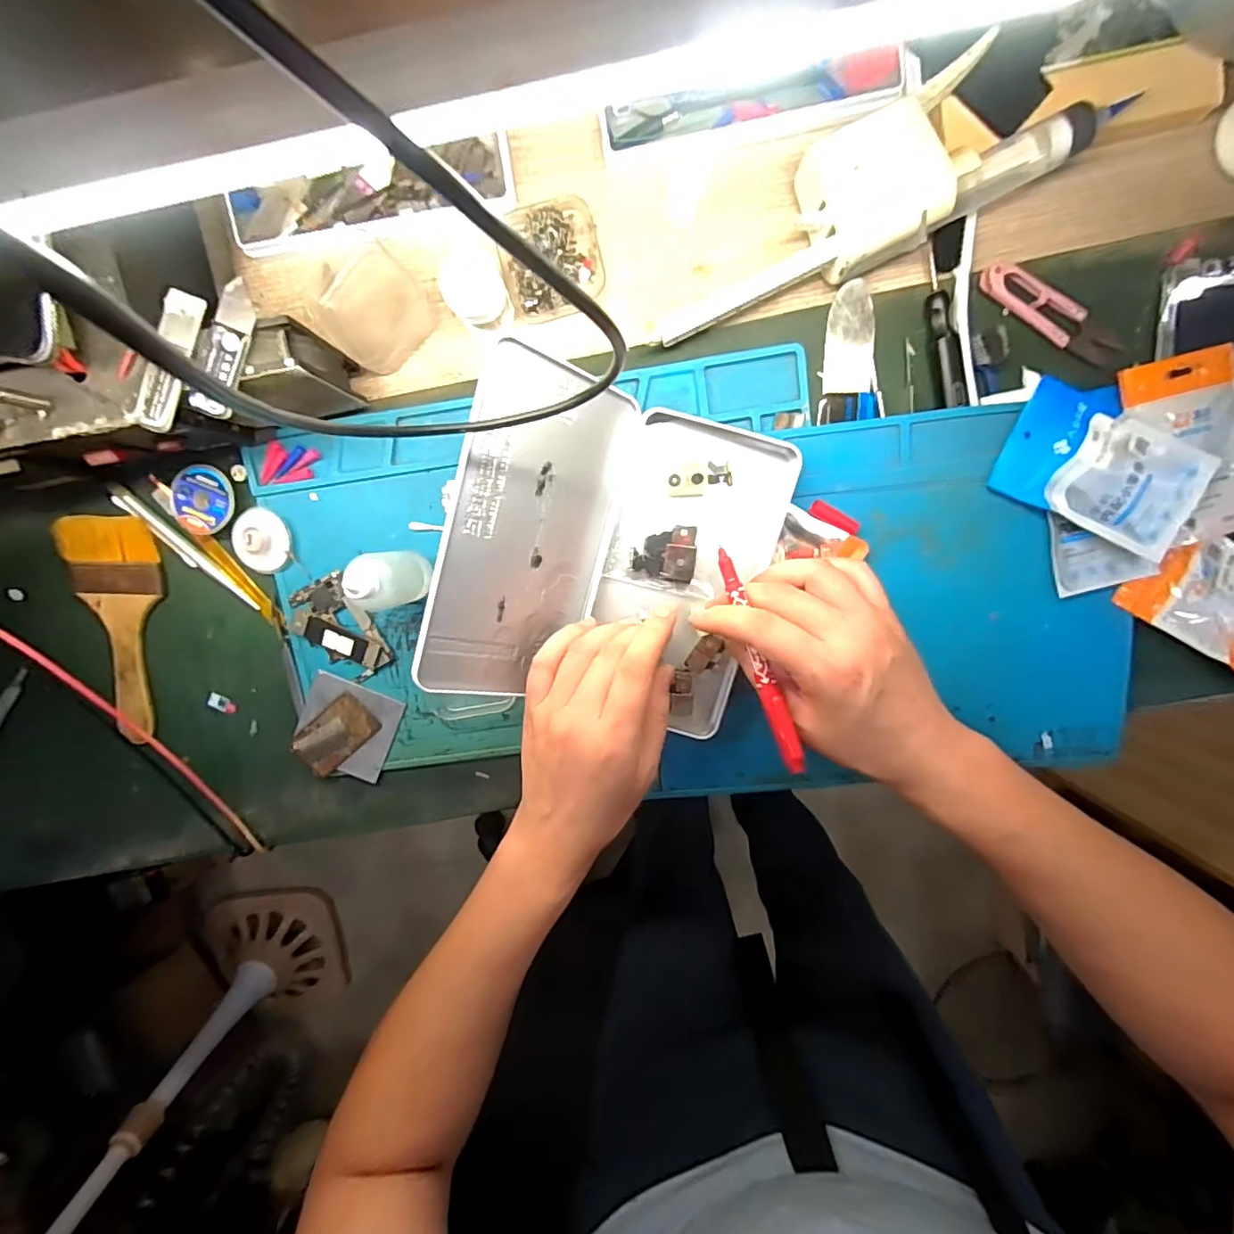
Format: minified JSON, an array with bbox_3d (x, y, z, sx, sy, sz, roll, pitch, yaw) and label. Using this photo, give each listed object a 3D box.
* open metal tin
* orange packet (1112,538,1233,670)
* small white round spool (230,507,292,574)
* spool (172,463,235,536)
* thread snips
[{"bbox_3d":[0.001,-0.033,0.323,0.180,0.074,0.189,15,99,0],"label":"open metal tin"},{"bbox_3d":[0.400,-0.012,0.362,0.121,0.015,0.073,29,99,-3],"label":"orange packet"},{"bbox_3d":[-0.247,-0.053,0.379,0.038,0.009,0.044,-9,99,3],"label":"small white round spool"},{"bbox_3d":[-0.282,-0.079,0.371,0.042,0.009,0.045,0,100,2],"label":"spool"},{"bbox_3d":[0.273,-0.187,0.339,0.104,0.009,0.022,26,100,-3],"label":"thread snips"}]

